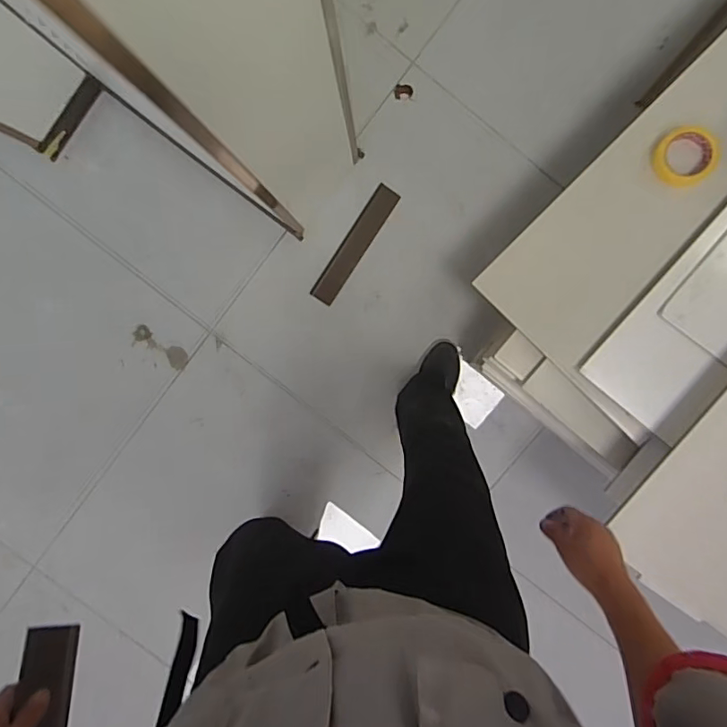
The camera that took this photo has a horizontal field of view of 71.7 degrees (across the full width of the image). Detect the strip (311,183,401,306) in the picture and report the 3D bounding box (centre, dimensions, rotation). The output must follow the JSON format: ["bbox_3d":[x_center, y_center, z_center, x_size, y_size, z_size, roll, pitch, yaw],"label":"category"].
[{"bbox_3d":[-0.021,-0.283,1.207,0.056,0.007,0.307,34,96,-3],"label":"strip"}]

